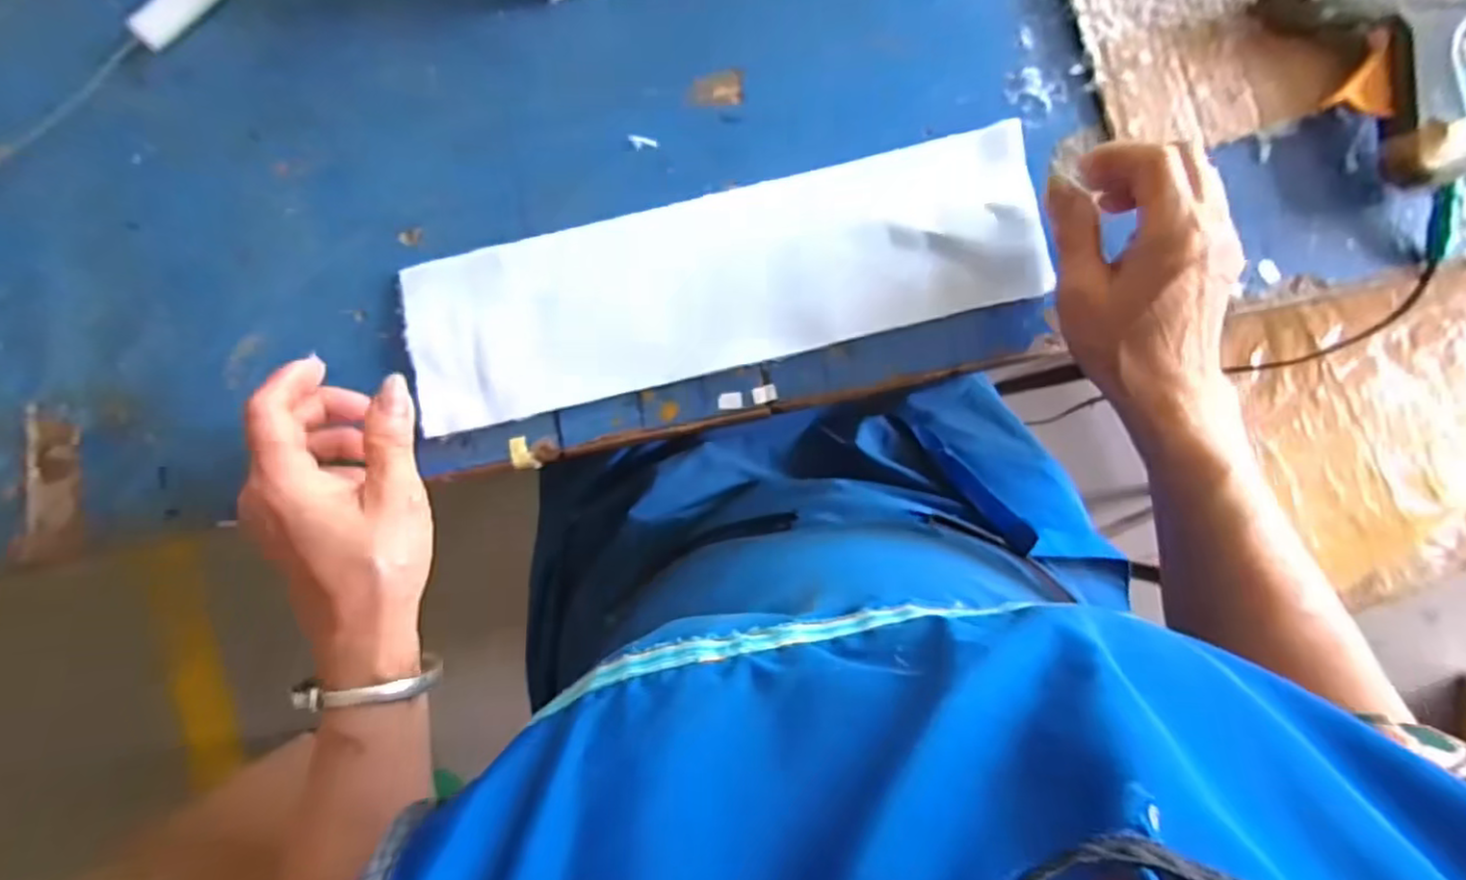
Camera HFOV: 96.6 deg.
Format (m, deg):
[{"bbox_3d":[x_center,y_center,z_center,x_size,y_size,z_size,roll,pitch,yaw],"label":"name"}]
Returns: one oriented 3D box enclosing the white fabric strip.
[{"bbox_3d":[-0.005,-0.086,0.347,0.332,0.009,0.093,-13,88,0],"label":"white fabric strip"}]

